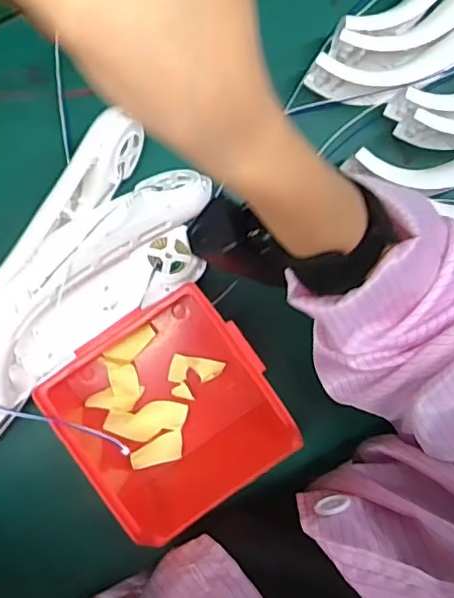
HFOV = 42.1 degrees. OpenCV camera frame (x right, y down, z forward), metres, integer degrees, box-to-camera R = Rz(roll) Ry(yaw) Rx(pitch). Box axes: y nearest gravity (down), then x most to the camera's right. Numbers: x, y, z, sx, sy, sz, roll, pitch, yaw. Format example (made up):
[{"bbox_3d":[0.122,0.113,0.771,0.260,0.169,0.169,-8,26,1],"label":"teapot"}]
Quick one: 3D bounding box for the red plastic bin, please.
[{"bbox_3d":[-0.037,0.077,0.399,0.130,0.069,0.135,-35,94,-2],"label":"red plastic bin"}]

